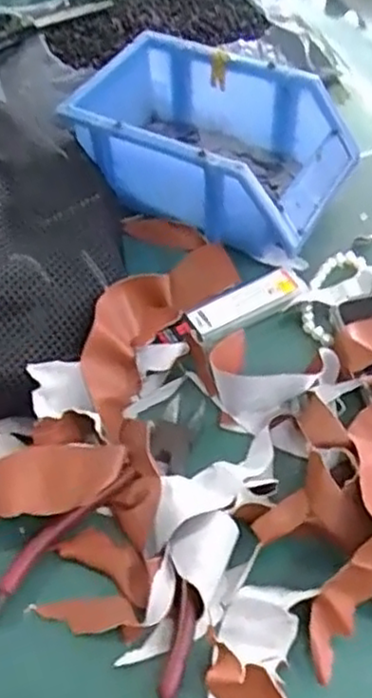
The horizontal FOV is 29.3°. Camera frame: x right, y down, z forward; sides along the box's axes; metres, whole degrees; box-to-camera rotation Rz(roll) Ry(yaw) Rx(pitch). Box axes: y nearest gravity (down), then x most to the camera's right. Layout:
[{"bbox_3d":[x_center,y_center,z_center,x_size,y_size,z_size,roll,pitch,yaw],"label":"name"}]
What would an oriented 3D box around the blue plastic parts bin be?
[{"bbox_3d":[0.019,-0.144,0.495,0.179,0.067,0.120,23,56,19],"label":"blue plastic parts bin"}]

